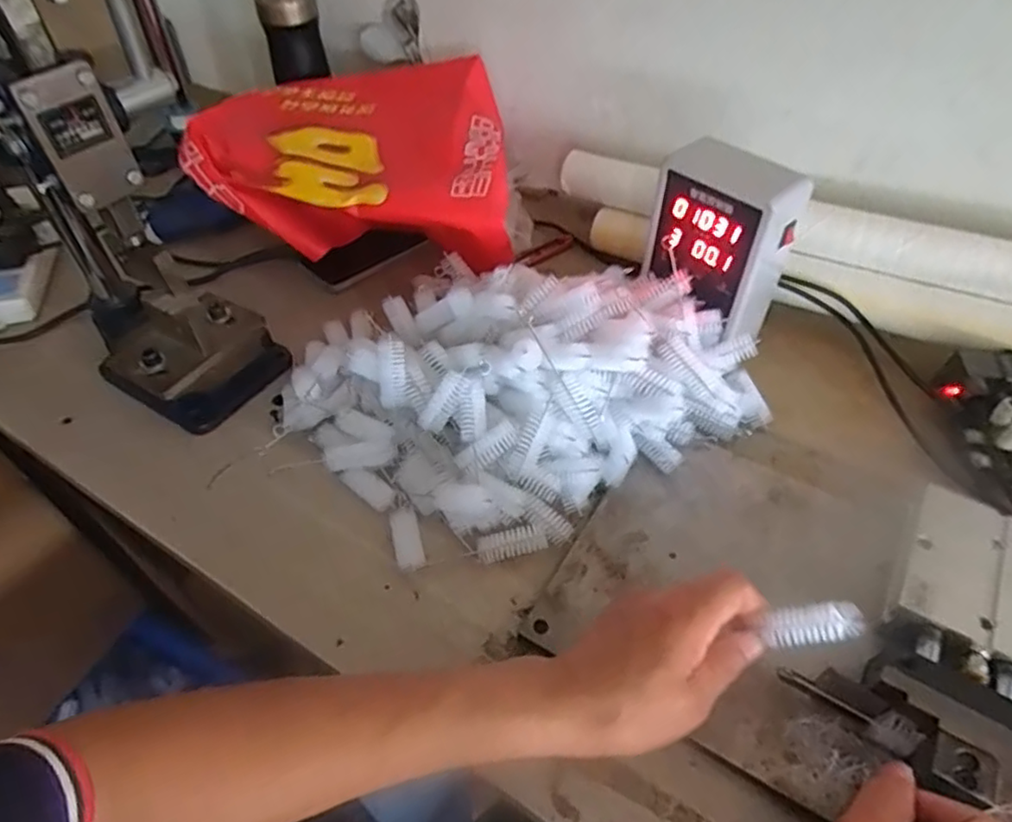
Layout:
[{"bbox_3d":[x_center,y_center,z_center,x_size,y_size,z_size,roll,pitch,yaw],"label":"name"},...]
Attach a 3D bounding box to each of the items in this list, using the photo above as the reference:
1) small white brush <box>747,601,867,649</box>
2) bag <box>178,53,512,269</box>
[{"bbox_3d":[0.173,0.121,0.364,0.053,0.011,0.018,-18,45,20],"label":"small white brush"},{"bbox_3d":[-0.134,-0.276,0.699,0.335,0.107,0.281,11,49,10],"label":"bag"}]

